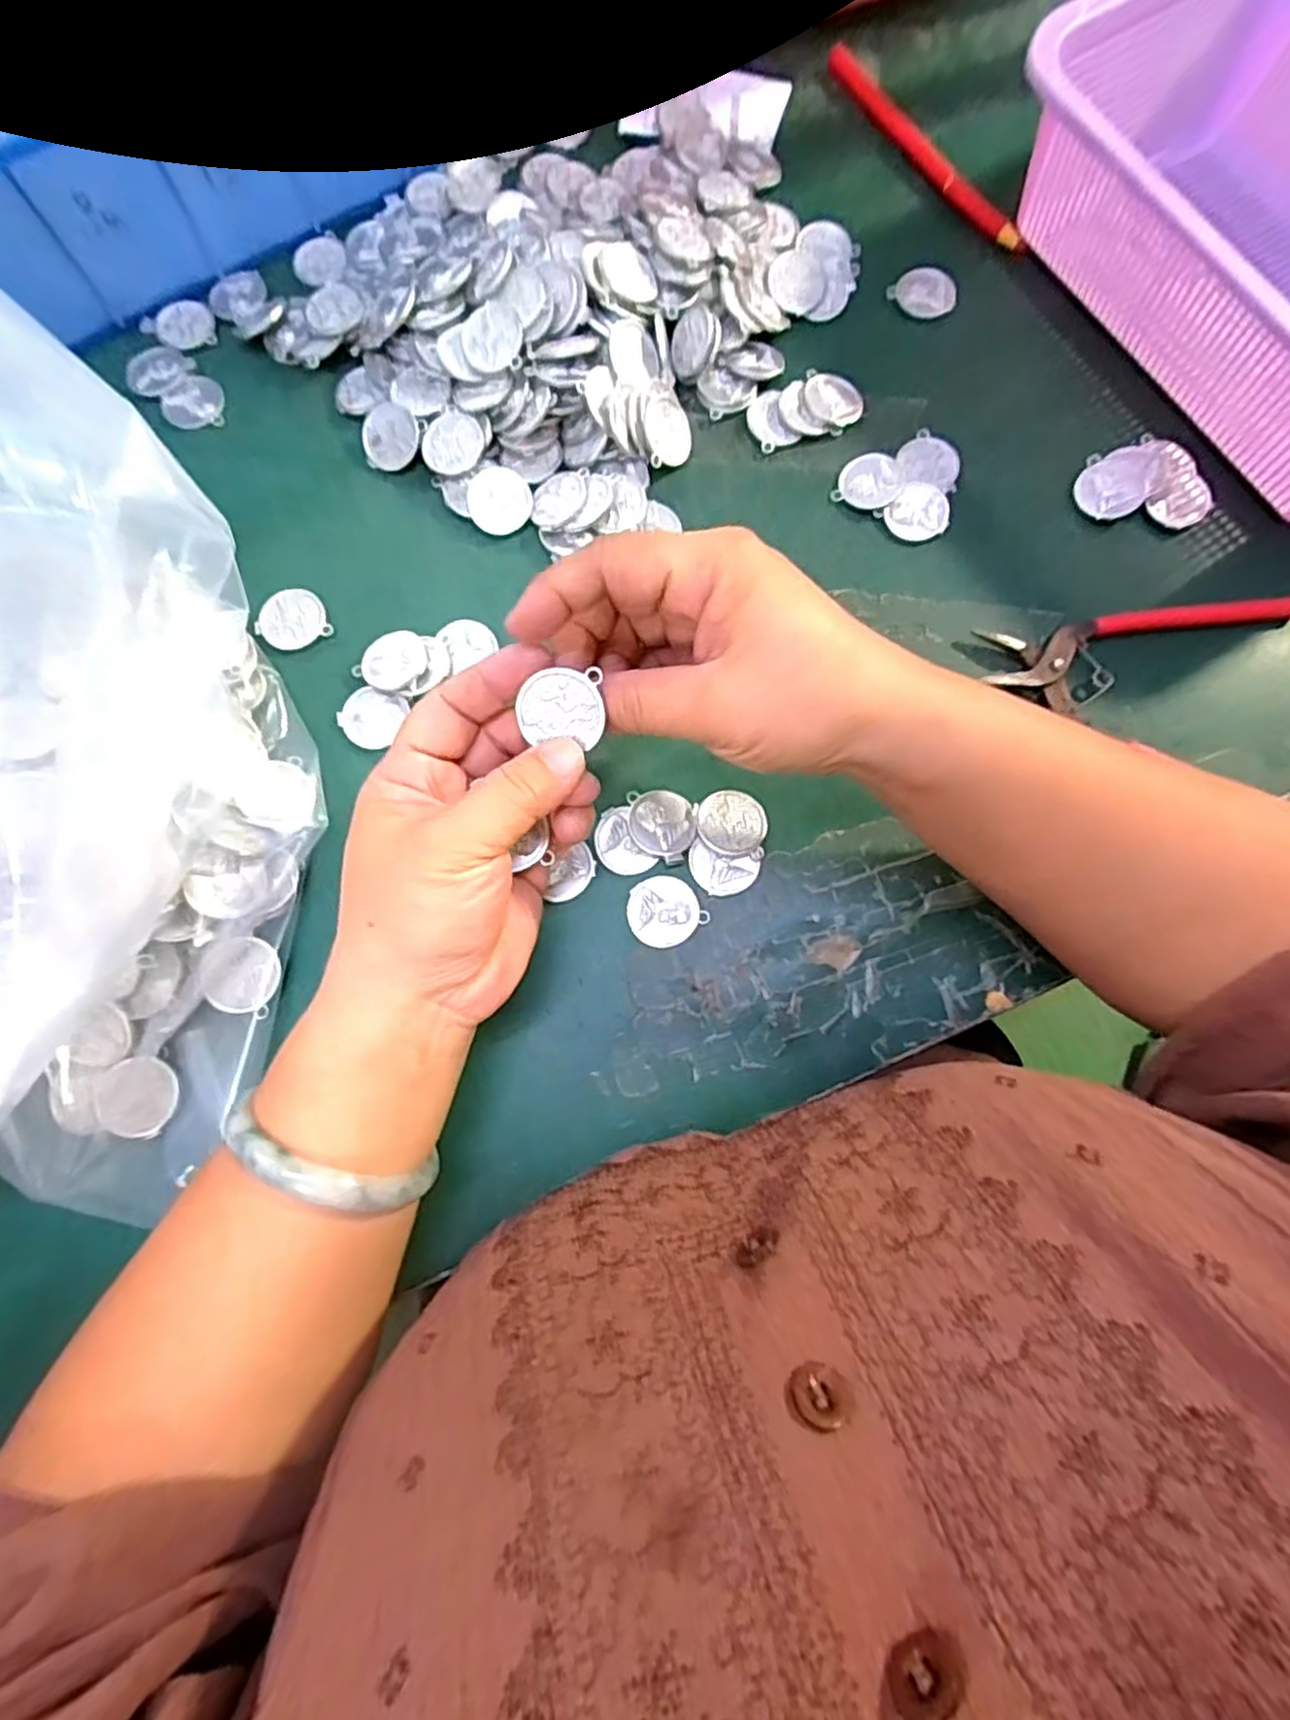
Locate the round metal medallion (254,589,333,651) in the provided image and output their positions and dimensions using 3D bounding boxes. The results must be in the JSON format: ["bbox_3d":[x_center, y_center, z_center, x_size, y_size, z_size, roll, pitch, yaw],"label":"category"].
[{"bbox_3d":[-0.161,-0.110,0.327,0.029,0.004,0.029,0,78,-1],"label":"round metal medallion"}]

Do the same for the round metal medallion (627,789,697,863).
[{"bbox_3d":[0.008,-0.015,0.303,0.027,0.004,0.032,-11,79,-3],"label":"round metal medallion"}]

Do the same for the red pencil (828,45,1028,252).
[{"bbox_3d":[0.147,-0.376,0.382,0.010,0.012,0.155,-33,81,-7],"label":"red pencil"}]

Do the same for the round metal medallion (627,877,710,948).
[{"bbox_3d":[0.008,0.021,0.297,0.029,0.004,0.029,0,78,-1],"label":"round metal medallion"}]

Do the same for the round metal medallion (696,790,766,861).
[{"bbox_3d":[0.037,-0.016,0.304,0.029,0.005,0.028,0,78,-1],"label":"round metal medallion"}]

